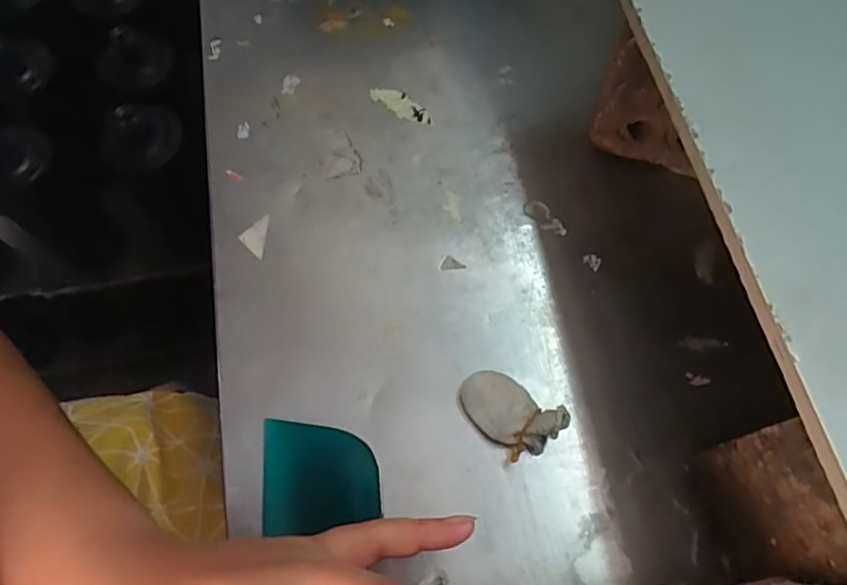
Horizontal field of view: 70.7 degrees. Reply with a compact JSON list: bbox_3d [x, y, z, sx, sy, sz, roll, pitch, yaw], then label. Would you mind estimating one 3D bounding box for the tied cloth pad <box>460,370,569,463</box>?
[{"bbox_3d":[0.044,0.062,0.312,0.052,0.020,0.033,42,72,16],"label":"tied cloth pad"}]

